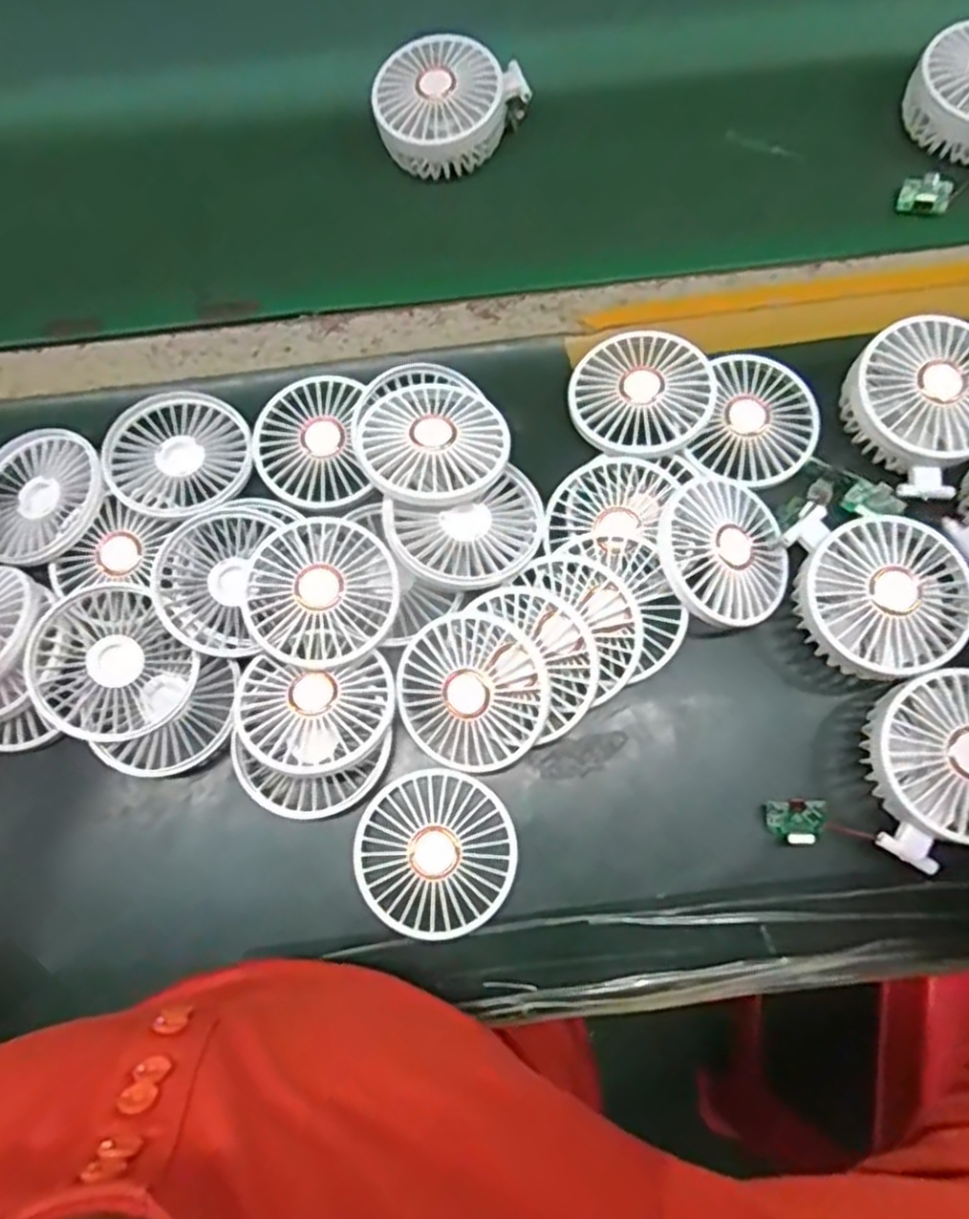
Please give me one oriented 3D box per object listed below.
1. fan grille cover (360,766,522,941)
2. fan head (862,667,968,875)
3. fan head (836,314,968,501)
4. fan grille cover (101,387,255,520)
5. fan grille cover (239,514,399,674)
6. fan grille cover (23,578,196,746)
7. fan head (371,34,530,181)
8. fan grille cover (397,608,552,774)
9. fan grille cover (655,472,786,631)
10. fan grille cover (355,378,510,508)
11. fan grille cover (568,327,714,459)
[{"bbox_3d":[-0.027,0.134,0.420,0.086,0.006,0.085,44,80,12],"label":"fan grille cover"},{"bbox_3d":[0.247,0.080,0.405,0.088,0.051,0.089,0,75,2],"label":"fan head"},{"bbox_3d":[0.256,-0.120,0.448,0.093,0.040,0.091,44,80,12],"label":"fan head"},{"bbox_3d":[-0.191,-0.100,0.477,0.087,0.011,0.087,12,75,5],"label":"fan grille cover"},{"bbox_3d":[-0.093,-0.010,0.440,0.084,0.023,0.086,-27,75,-6],"label":"fan grille cover"},{"bbox_3d":[-0.218,0.031,0.437,0.079,0.019,0.089,-36,77,-8],"label":"fan grille cover"},{"bbox_3d":[-0.023,-0.346,0.527,0.098,0.047,0.078,7,75,4],"label":"fan head"},{"bbox_3d":[-0.006,0.045,0.425,0.084,0.018,0.085,-41,79,14],"label":"fan grille cover"},{"bbox_3d":[0.138,-0.035,0.431,0.078,0.016,0.082,-40,77,-9],"label":"fan grille cover"},{"bbox_3d":[-0.030,-0.100,0.448,0.087,0.015,0.087,38,68,17],"label":"fan grille cover"},{"bbox_3d":[0.099,-0.136,0.470,0.083,0.018,0.089,39,79,11],"label":"fan grille cover"}]

